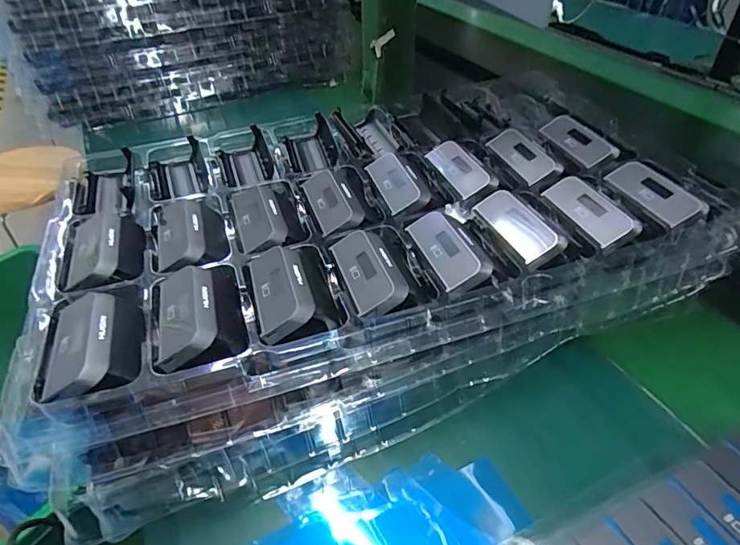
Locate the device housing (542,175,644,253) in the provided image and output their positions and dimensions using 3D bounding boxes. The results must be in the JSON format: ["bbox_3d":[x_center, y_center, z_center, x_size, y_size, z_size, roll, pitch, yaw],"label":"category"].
[{"bbox_3d":[0.162,-0.046,0.360,0.031,0.008,0.076,-39,43,9],"label":"device housing"}]

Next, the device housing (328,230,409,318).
[{"bbox_3d":[-0.001,-0.001,0.322,0.036,0.015,0.078,-28,40,2],"label":"device housing"}]

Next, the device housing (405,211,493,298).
[{"bbox_3d":[0.056,-0.015,0.334,0.036,0.018,0.075,-35,40,10],"label":"device housing"}]

